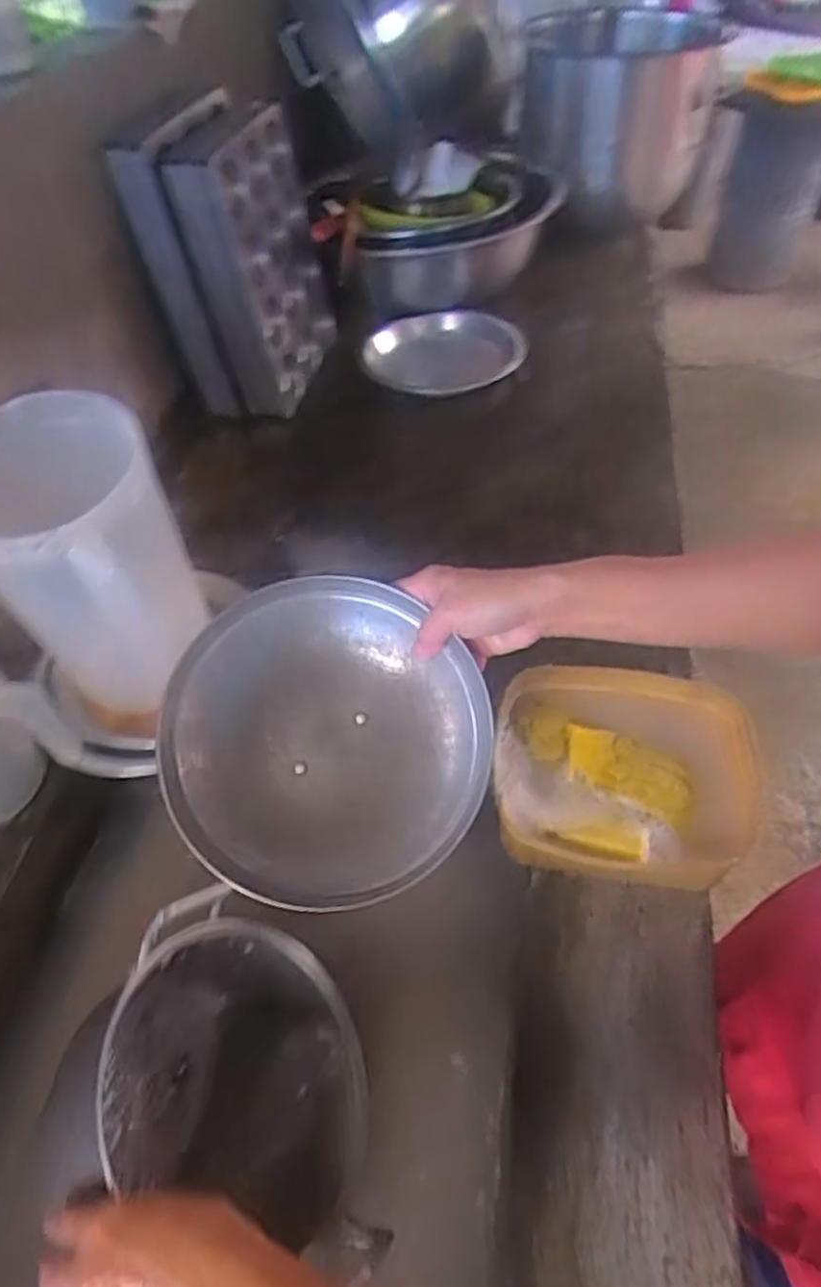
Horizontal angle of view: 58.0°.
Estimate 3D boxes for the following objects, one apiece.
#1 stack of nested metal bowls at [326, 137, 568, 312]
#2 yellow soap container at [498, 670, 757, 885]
[{"bbox_3d":[0.062,-0.664,1.188,0.358,0.155,0.329,-2,49,0],"label":"stack of nested metal bowls"},{"bbox_3d":[0.175,0.113,0.608,0.206,0.065,0.179,3,50,4],"label":"yellow soap container"}]

